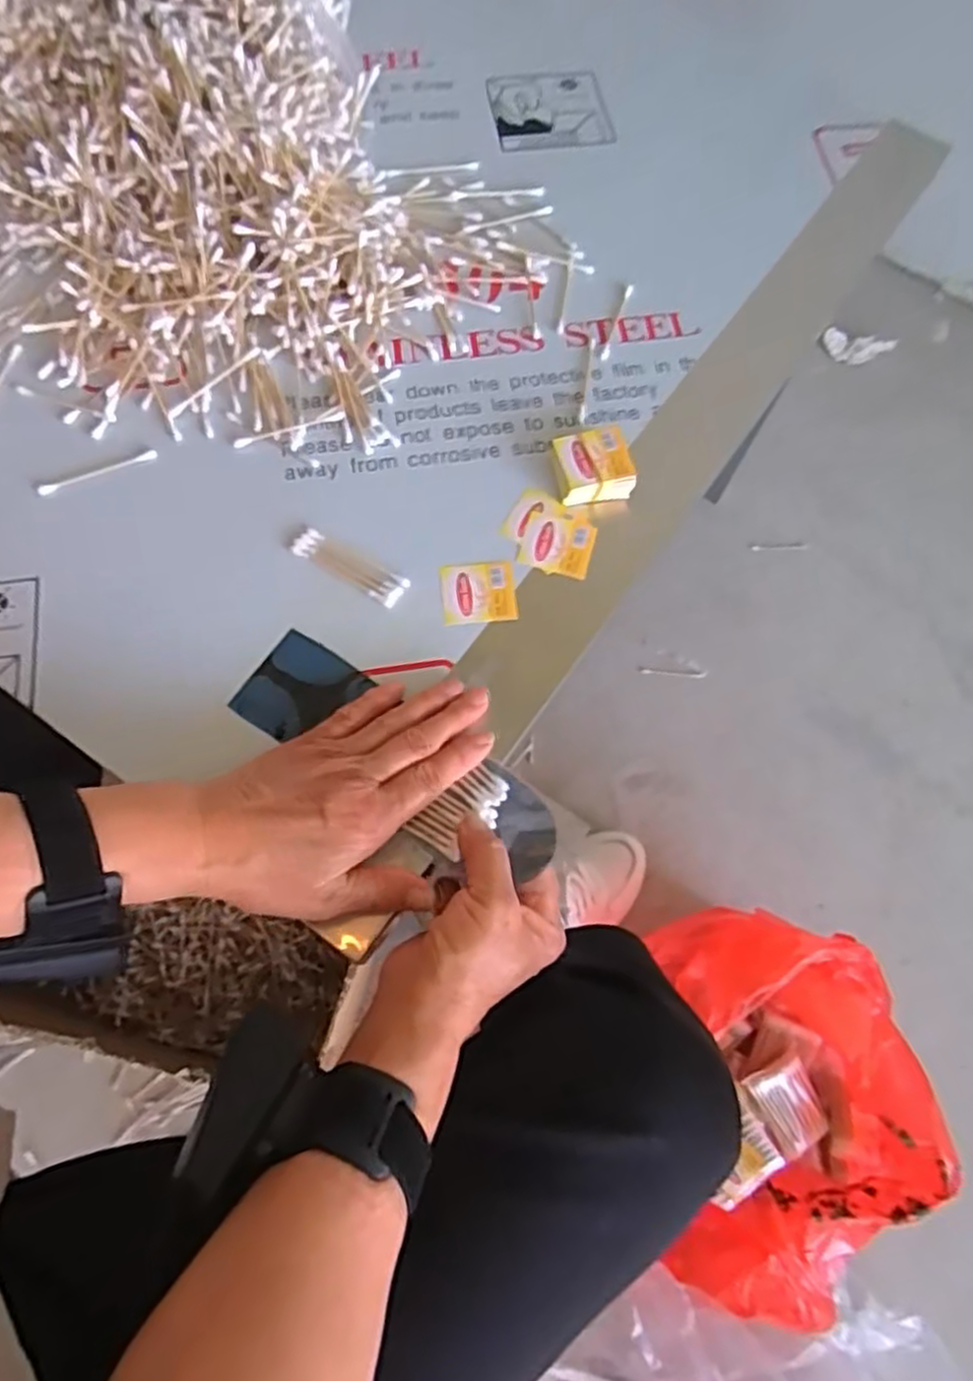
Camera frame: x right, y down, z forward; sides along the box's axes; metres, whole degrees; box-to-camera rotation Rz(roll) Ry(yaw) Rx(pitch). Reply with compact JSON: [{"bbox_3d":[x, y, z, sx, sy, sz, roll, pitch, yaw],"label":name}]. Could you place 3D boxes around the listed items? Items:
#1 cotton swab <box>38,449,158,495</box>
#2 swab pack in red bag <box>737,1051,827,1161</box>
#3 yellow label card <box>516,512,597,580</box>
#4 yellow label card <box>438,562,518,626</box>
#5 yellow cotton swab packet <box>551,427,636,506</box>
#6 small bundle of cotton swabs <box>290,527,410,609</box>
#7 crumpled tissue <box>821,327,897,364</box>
[{"bbox_3d":[-0.243,-0.136,0.469,0.073,0.005,0.008,-24,73,-9],"label":"cotton swab"},{"bbox_3d":[0.277,0.380,0.684,0.056,0.017,0.076,-25,72,-12],"label":"swab pack in red bag"},{"bbox_3d":[0.045,-0.091,0.471,0.044,0.004,0.039,15,69,3],"label":"yellow label card"},{"bbox_3d":[-0.005,-0.059,0.455,0.045,0.004,0.040,-5,69,-5],"label":"yellow label card"},{"bbox_3d":[0.069,-0.143,0.481,0.047,0.020,0.044,-11,70,-7],"label":"yellow cotton swab packet"},{"bbox_3d":[-0.082,-0.076,0.455,0.073,0.006,0.021,29,70,8],"label":"small bundle of cotton swabs"},{"bbox_3d":[0.559,-0.514,1.119,0.123,0.027,0.045,-3,71,-2],"label":"crumpled tissue"}]

